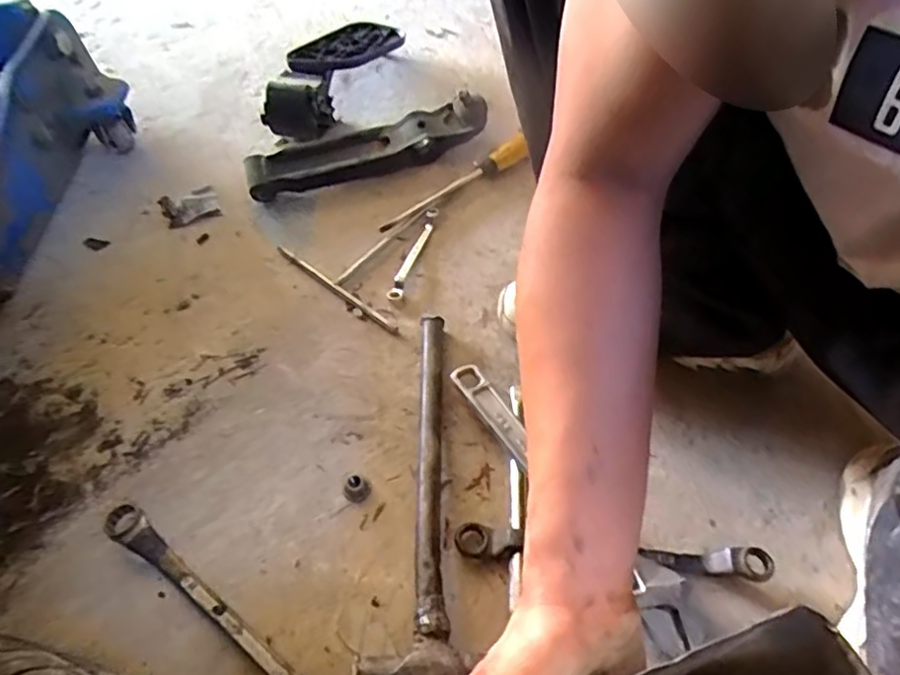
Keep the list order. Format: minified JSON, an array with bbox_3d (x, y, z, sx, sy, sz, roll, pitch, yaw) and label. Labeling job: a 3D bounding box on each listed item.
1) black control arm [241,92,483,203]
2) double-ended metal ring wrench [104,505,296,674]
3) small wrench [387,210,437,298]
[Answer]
[{"bbox_3d":[-0.101,-0.237,0.791,0.307,0.056,0.064,-21,56,-11],"label":"black control arm"},{"bbox_3d":[-0.166,0.225,0.483,0.295,0.029,0.024,30,62,22],"label":"double-ended metal ring wrench"},{"bbox_3d":[-0.042,-0.098,0.717,0.014,0.015,0.138,14,57,13],"label":"small wrench"}]

